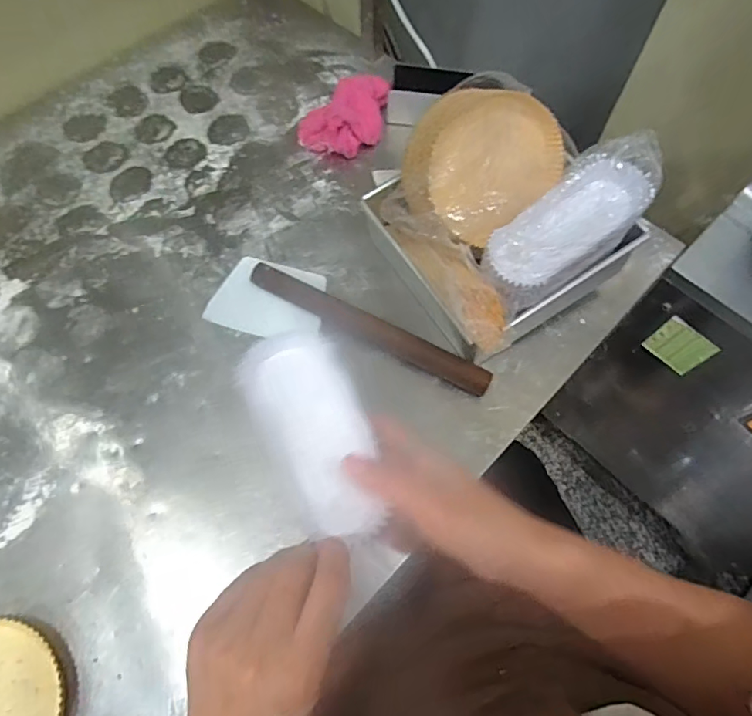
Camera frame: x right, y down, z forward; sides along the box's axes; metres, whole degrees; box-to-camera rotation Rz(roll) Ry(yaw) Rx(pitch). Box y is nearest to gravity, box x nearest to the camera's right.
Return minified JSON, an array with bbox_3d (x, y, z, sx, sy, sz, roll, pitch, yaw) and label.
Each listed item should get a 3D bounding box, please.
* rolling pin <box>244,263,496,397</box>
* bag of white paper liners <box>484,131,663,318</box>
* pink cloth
[{"bbox_3d":[-0.011,-0.032,0.547,0.283,0.031,0.028,25,68,12],"label":"rolling pin"},{"bbox_3d":[0.172,-0.118,0.451,0.171,0.044,0.075,-45,70,12],"label":"bag of white paper liners"},{"bbox_3d":[-0.035,-0.334,0.685,0.100,0.035,0.147,26,68,13],"label":"pink cloth"}]

